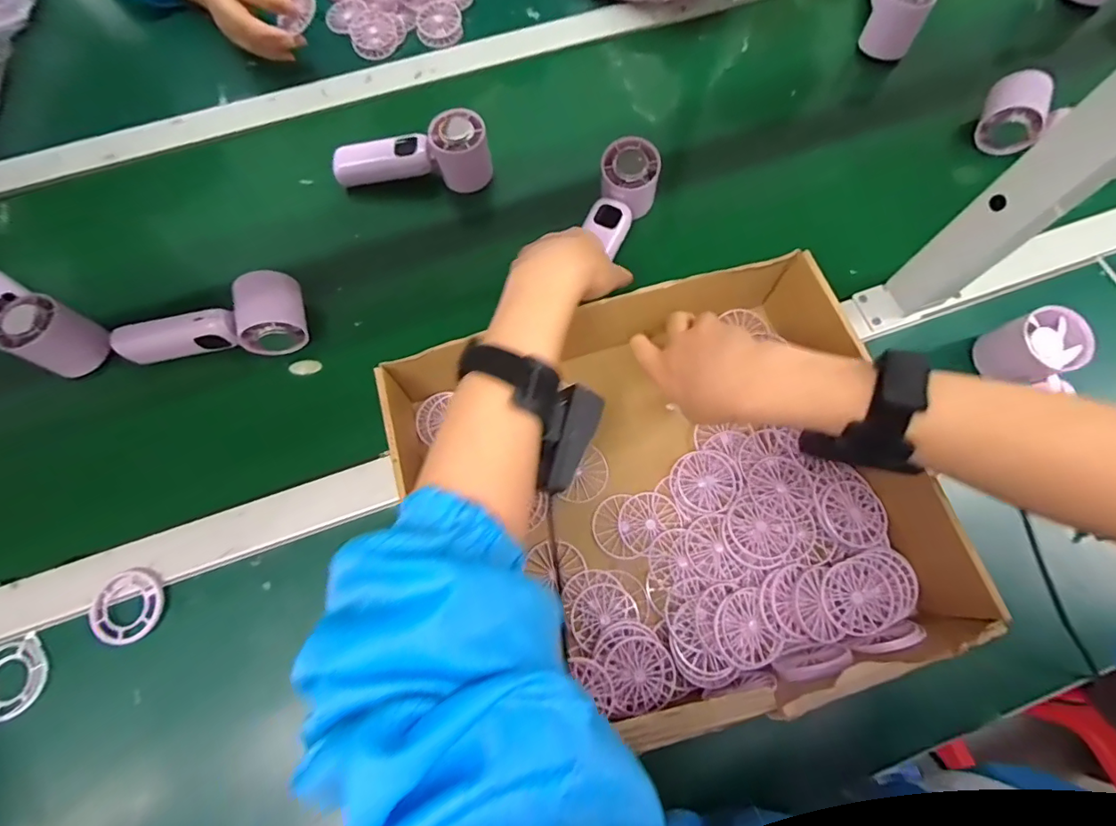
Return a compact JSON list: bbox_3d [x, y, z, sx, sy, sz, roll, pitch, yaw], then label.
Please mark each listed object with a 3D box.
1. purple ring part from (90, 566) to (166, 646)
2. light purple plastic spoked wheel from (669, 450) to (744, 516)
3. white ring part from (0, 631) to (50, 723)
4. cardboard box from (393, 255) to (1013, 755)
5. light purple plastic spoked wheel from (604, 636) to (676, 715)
[{"bbox_3d":[-0.334,0.151,0.396,0.050,0.011,0.055,-1,68,2],"label":"purple ring part"},{"bbox_3d":[0.121,0.056,0.413,0.055,0.004,0.051,-2,70,6],"label":"light purple plastic spoked wheel"},{"bbox_3d":[-0.409,0.199,0.377,0.050,0.005,0.054,-26,72,-20],"label":"white ring part"},{"bbox_3d":[0.078,0.050,0.387,0.374,0.087,0.315,-14,68,-4],"label":"cardboard box"},{"bbox_3d":[0.060,0.186,0.362,0.045,0.010,0.047,-1,68,2],"label":"light purple plastic spoked wheel"}]

